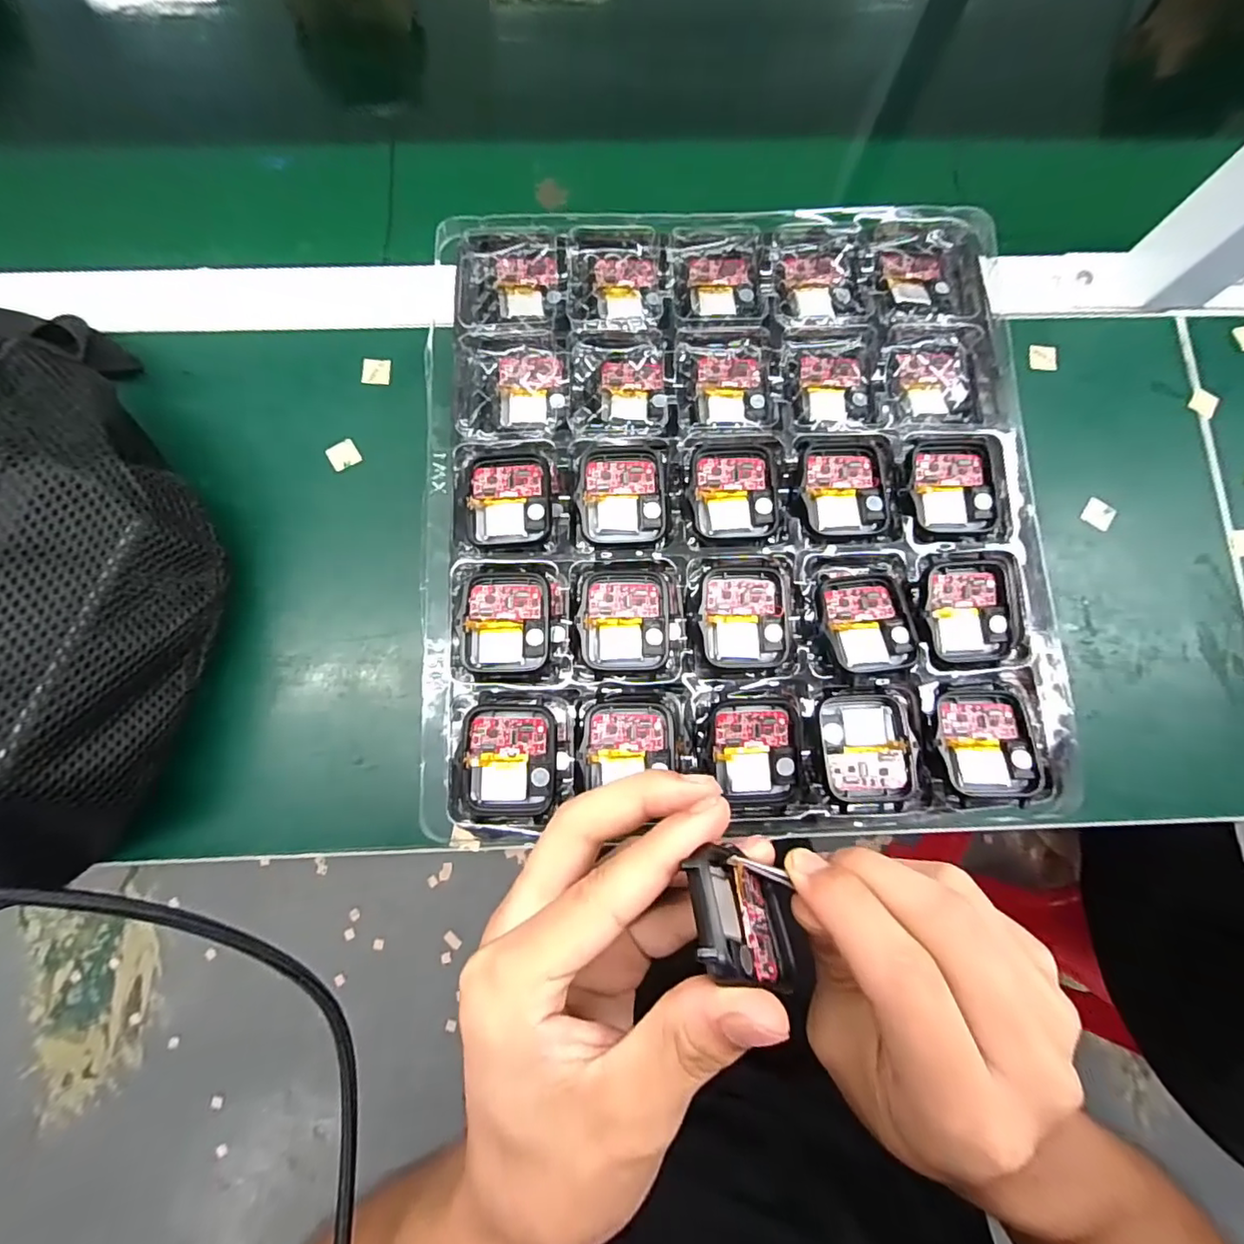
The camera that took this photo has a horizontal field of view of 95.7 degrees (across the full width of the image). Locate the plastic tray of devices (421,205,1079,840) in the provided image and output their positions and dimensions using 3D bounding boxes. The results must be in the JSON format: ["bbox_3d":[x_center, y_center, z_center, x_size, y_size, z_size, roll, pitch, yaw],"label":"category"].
[{"bbox_3d":[0.048,-0.056,0.254,0.261,0.019,0.281,-1,80,-2],"label":"plastic tray of devices"}]

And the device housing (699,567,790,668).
[{"bbox_3d":[0.052,-0.002,0.240,0.036,0.011,0.041,-1,80,-2],"label":"device housing"}]

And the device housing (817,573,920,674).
[{"bbox_3d":[0.101,0.000,0.236,0.037,0.011,0.043,-8,80,-3],"label":"device housing"}]

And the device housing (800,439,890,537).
[{"bbox_3d":[0.098,-0.060,0.252,0.037,0.010,0.043,-3,80,-2],"label":"device housing"}]

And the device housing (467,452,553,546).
[{"bbox_3d":[-0.049,-0.055,0.248,0.037,0.006,0.041,-2,80,-2],"label":"device housing"}]

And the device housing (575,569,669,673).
[{"bbox_3d":[0.001,0.000,0.241,0.036,0.008,0.042,-1,80,-2],"label":"device housing"}]

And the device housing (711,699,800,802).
[{"bbox_3d":[0.054,0.052,0.228,0.034,0.008,0.040,-1,80,-2],"label":"device housing"}]

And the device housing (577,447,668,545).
[{"bbox_3d":[0.001,-0.056,0.248,0.037,0.010,0.041,0,80,-1],"label":"device housing"}]

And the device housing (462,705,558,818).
[{"bbox_3d":[-0.045,0.056,0.227,0.037,0.009,0.043,-1,80,-2],"label":"device housing"}]

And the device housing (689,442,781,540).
[{"bbox_3d":[0.050,-0.057,0.251,0.037,0.014,0.041,2,80,-1],"label":"device housing"}]

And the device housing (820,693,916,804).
[{"bbox_3d":[0.100,0.052,0.232,0.035,0.008,0.043,-2,80,-2],"label":"device housing"}]

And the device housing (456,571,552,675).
[{"bbox_3d":[-0.049,0.000,0.238,0.037,0.004,0.043,-1,80,-2],"label":"device housing"}]

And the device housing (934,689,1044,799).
[{"bbox_3d":[0.148,0.049,0.228,0.038,0.007,0.042,1,80,-1],"label":"device housing"}]

